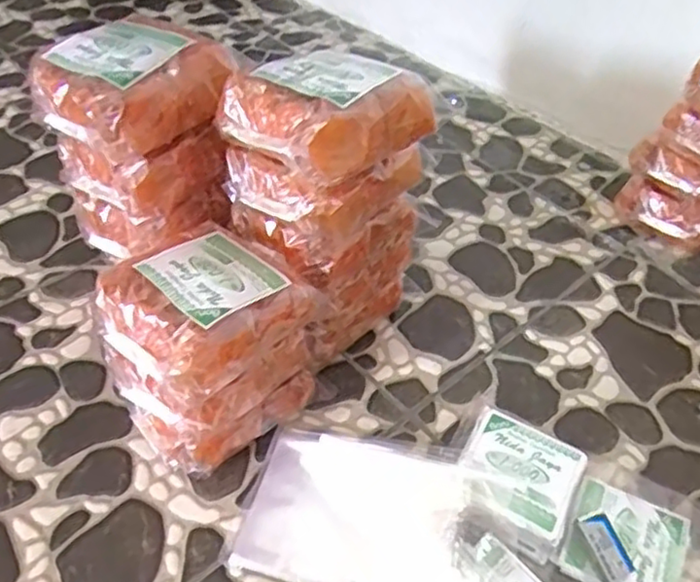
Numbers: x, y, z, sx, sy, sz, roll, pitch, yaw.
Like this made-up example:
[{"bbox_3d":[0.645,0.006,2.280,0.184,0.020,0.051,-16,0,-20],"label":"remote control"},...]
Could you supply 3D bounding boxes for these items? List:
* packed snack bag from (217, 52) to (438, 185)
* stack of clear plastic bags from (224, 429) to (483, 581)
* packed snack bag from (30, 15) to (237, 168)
[{"bbox_3d":[-0.019,-0.149,0.541,0.150,0.057,0.121,-35,57,-30],"label":"packed snack bag"},{"bbox_3d":[0.014,0.199,0.576,0.212,0.024,0.137,10,55,12],"label":"stack of clear plastic bags"},{"bbox_3d":[-0.186,-0.178,0.565,0.122,0.066,0.147,33,53,25],"label":"packed snack bag"}]

